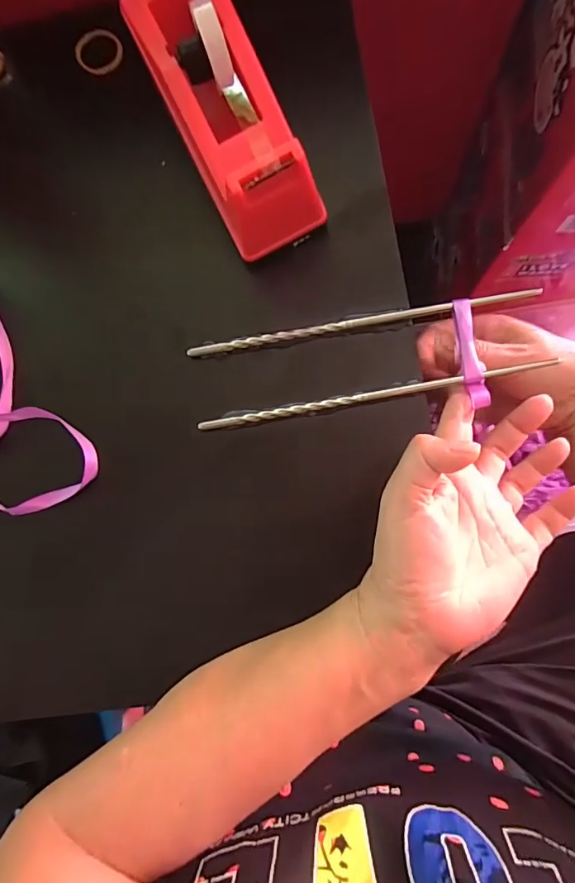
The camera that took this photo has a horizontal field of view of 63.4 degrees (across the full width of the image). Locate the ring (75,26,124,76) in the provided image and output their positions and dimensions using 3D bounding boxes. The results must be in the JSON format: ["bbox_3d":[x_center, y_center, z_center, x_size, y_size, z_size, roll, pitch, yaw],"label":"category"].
[{"bbox_3d":[-0.140,-0.289,0.345,0.034,0.007,0.038,-32,82,2],"label":"ring"}]

